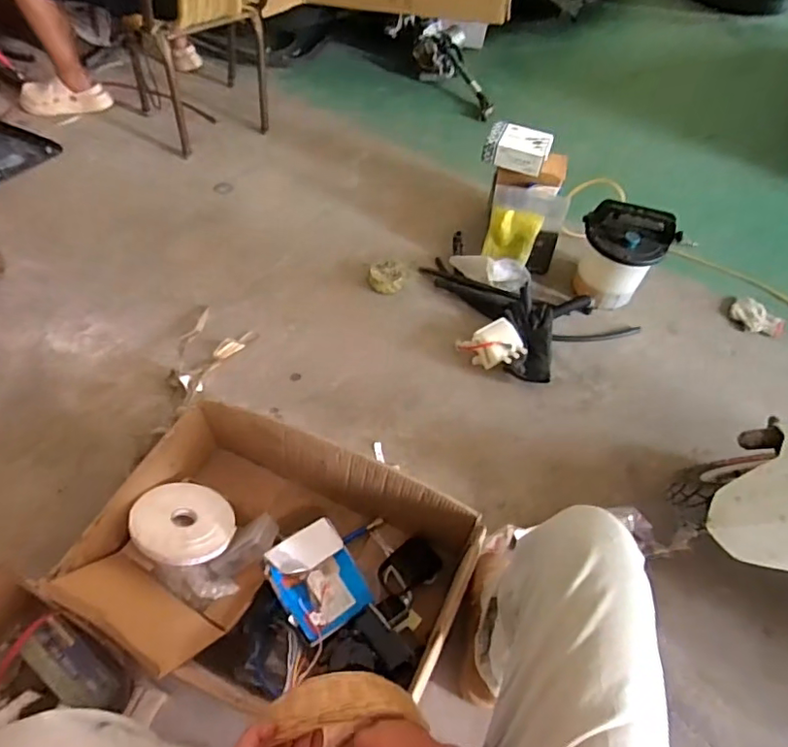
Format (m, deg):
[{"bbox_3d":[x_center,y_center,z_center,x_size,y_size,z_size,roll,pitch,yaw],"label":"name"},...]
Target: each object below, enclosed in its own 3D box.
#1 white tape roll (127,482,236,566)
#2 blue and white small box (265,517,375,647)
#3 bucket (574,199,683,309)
[{"bbox_3d":[-0.348,0.244,0.909,0.158,0.032,0.141,20,37,2],"label":"white tape roll"},{"bbox_3d":[-0.119,0.337,0.897,0.128,0.050,0.174,-31,84,-24],"label":"blue and white small box"},{"bbox_3d":[0.547,-0.288,1.353,0.166,0.223,0.173,1,56,-2],"label":"bucket"}]

